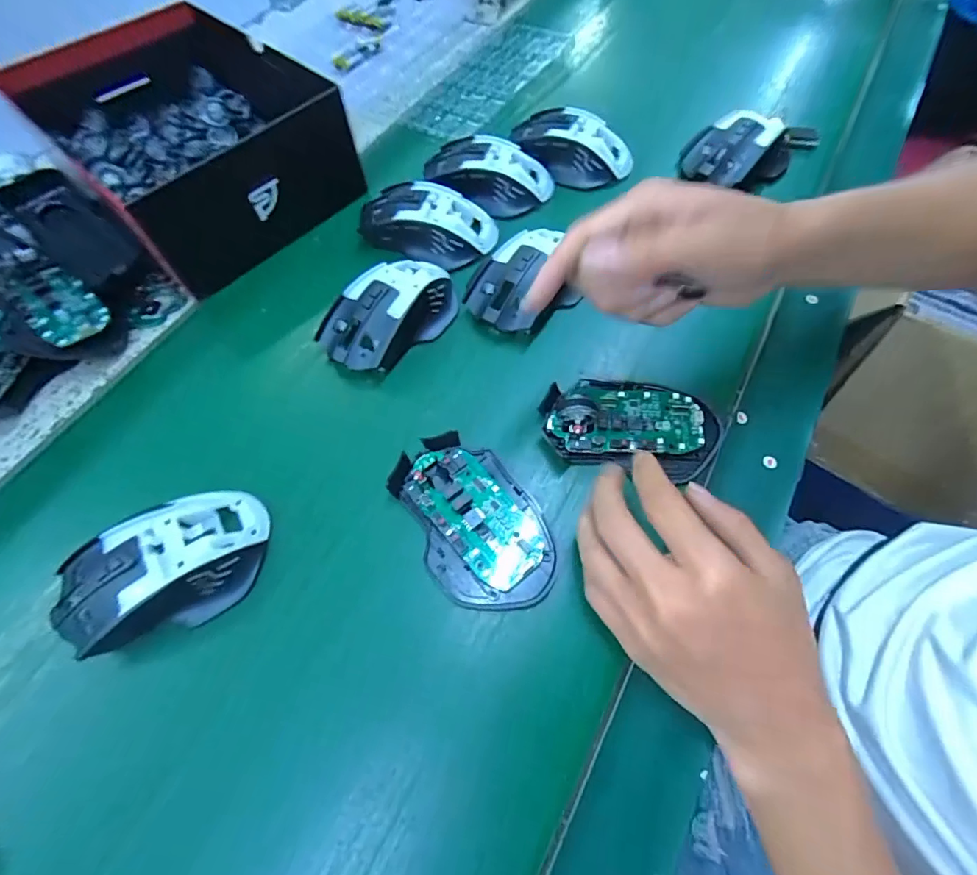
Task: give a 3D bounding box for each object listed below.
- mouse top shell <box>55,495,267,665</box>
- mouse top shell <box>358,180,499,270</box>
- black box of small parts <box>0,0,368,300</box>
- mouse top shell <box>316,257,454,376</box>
[{"bbox_3d":[-0.187,0.076,0.288,0.116,0.049,0.075,-26,64,-15],"label":"mouse top shell"},{"bbox_3d":[-0.052,-0.180,0.409,0.111,0.034,0.061,21,62,11],"label":"mouse top shell"},{"bbox_3d":[-0.262,-0.268,0.436,0.253,0.084,0.191,40,68,20],"label":"black box of small parts"},{"bbox_3d":[-0.070,-0.096,0.366,0.061,0.034,0.112,37,67,19],"label":"mouse top shell"}]

